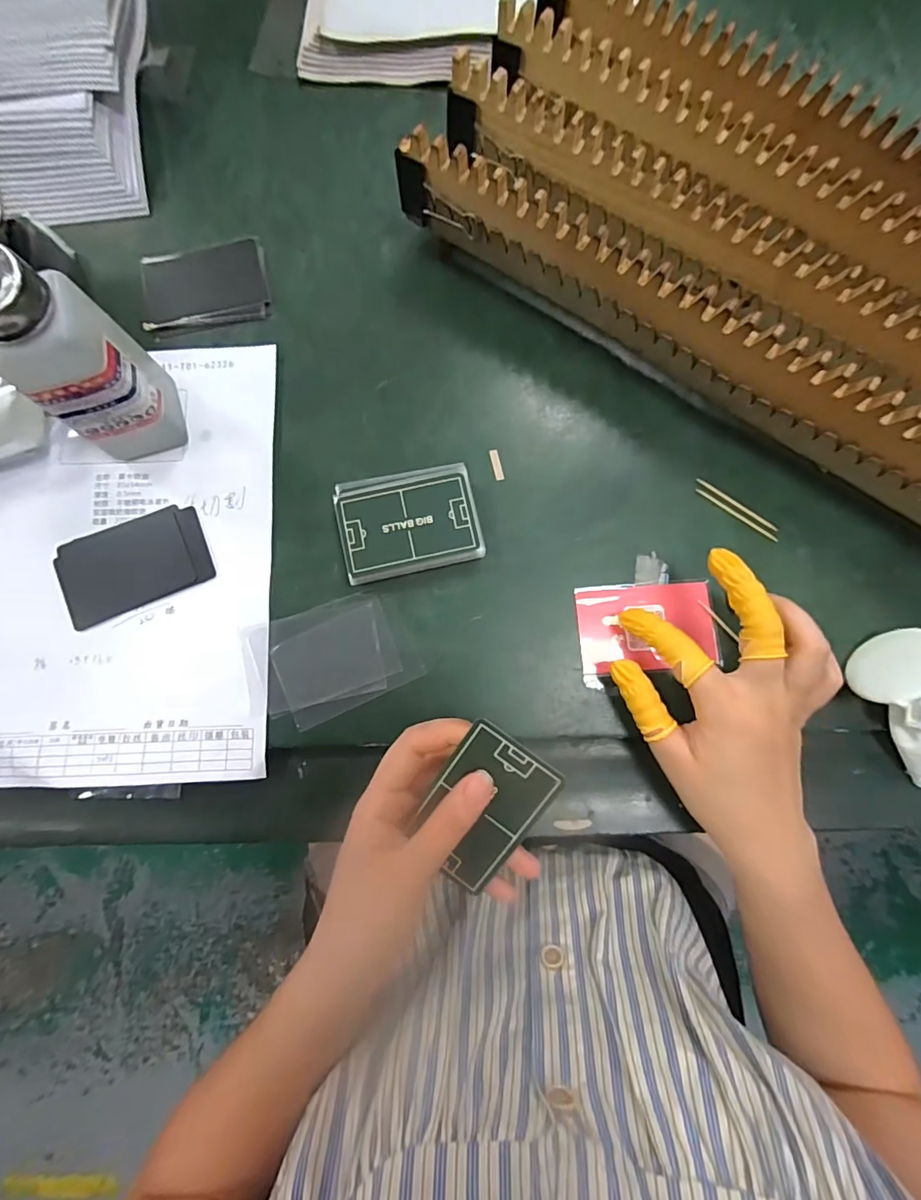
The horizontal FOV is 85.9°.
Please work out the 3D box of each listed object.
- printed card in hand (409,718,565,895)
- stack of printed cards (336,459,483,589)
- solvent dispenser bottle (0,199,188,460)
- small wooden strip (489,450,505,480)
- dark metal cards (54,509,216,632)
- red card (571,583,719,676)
[{"bbox_3d":[0.010,0.106,0.253,0.052,0.004,0.081,34,102,4],"label":"printed card in hand"},{"bbox_3d":[-0.033,-0.051,0.325,0.088,0.017,0.067,-12,81,-1],"label":"stack of printed cards"},{"bbox_3d":[-0.221,-0.141,0.280,0.057,0.138,0.072,-29,82,-3],"label":"solvent dispenser bottle"},{"bbox_3d":[0.025,-0.093,0.338,0.006,0.004,0.023,-12,81,-1],"label":"small wooden strip"},{"bbox_3d":[-0.218,-0.025,0.330,0.096,0.004,0.060,-22,81,-2],"label":"dark metal cards"},{"bbox_3d":[0.120,0.017,0.319,0.086,0.005,0.055,-5,81,0],"label":"red card"}]

